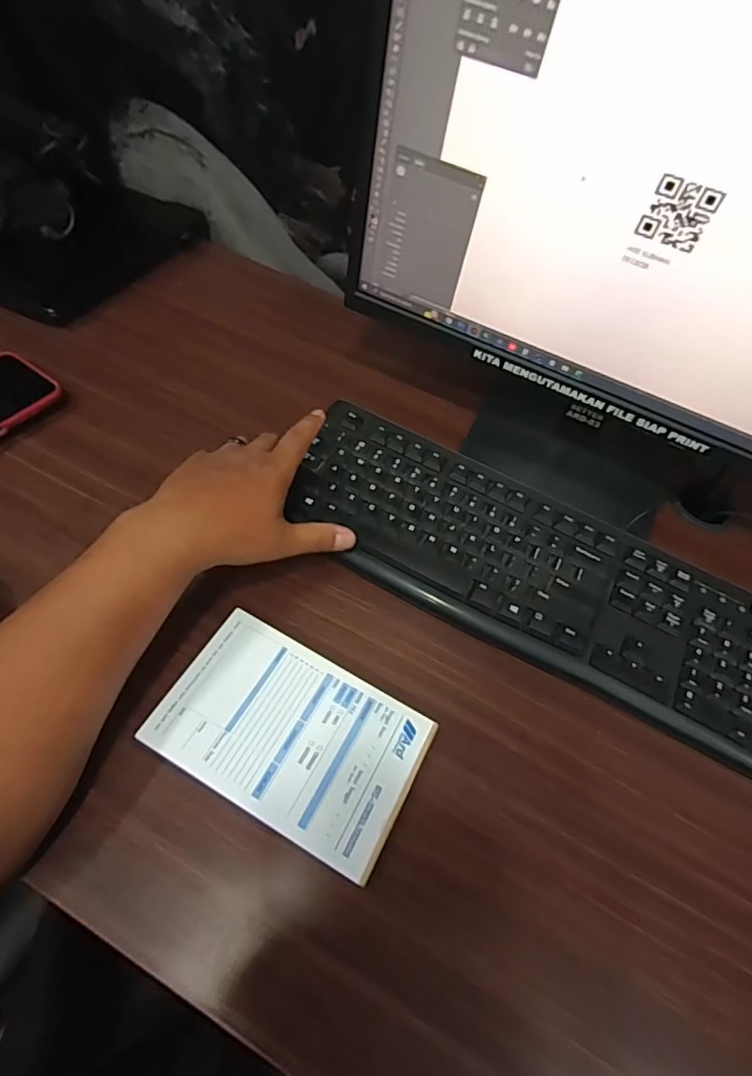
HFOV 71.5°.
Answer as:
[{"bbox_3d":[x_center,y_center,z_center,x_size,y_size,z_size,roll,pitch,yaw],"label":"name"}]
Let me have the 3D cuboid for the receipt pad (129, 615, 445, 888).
[{"bbox_3d":[-0.055,0.128,0.346,0.165,0.013,0.105,28,58,10],"label":"receipt pad"}]

